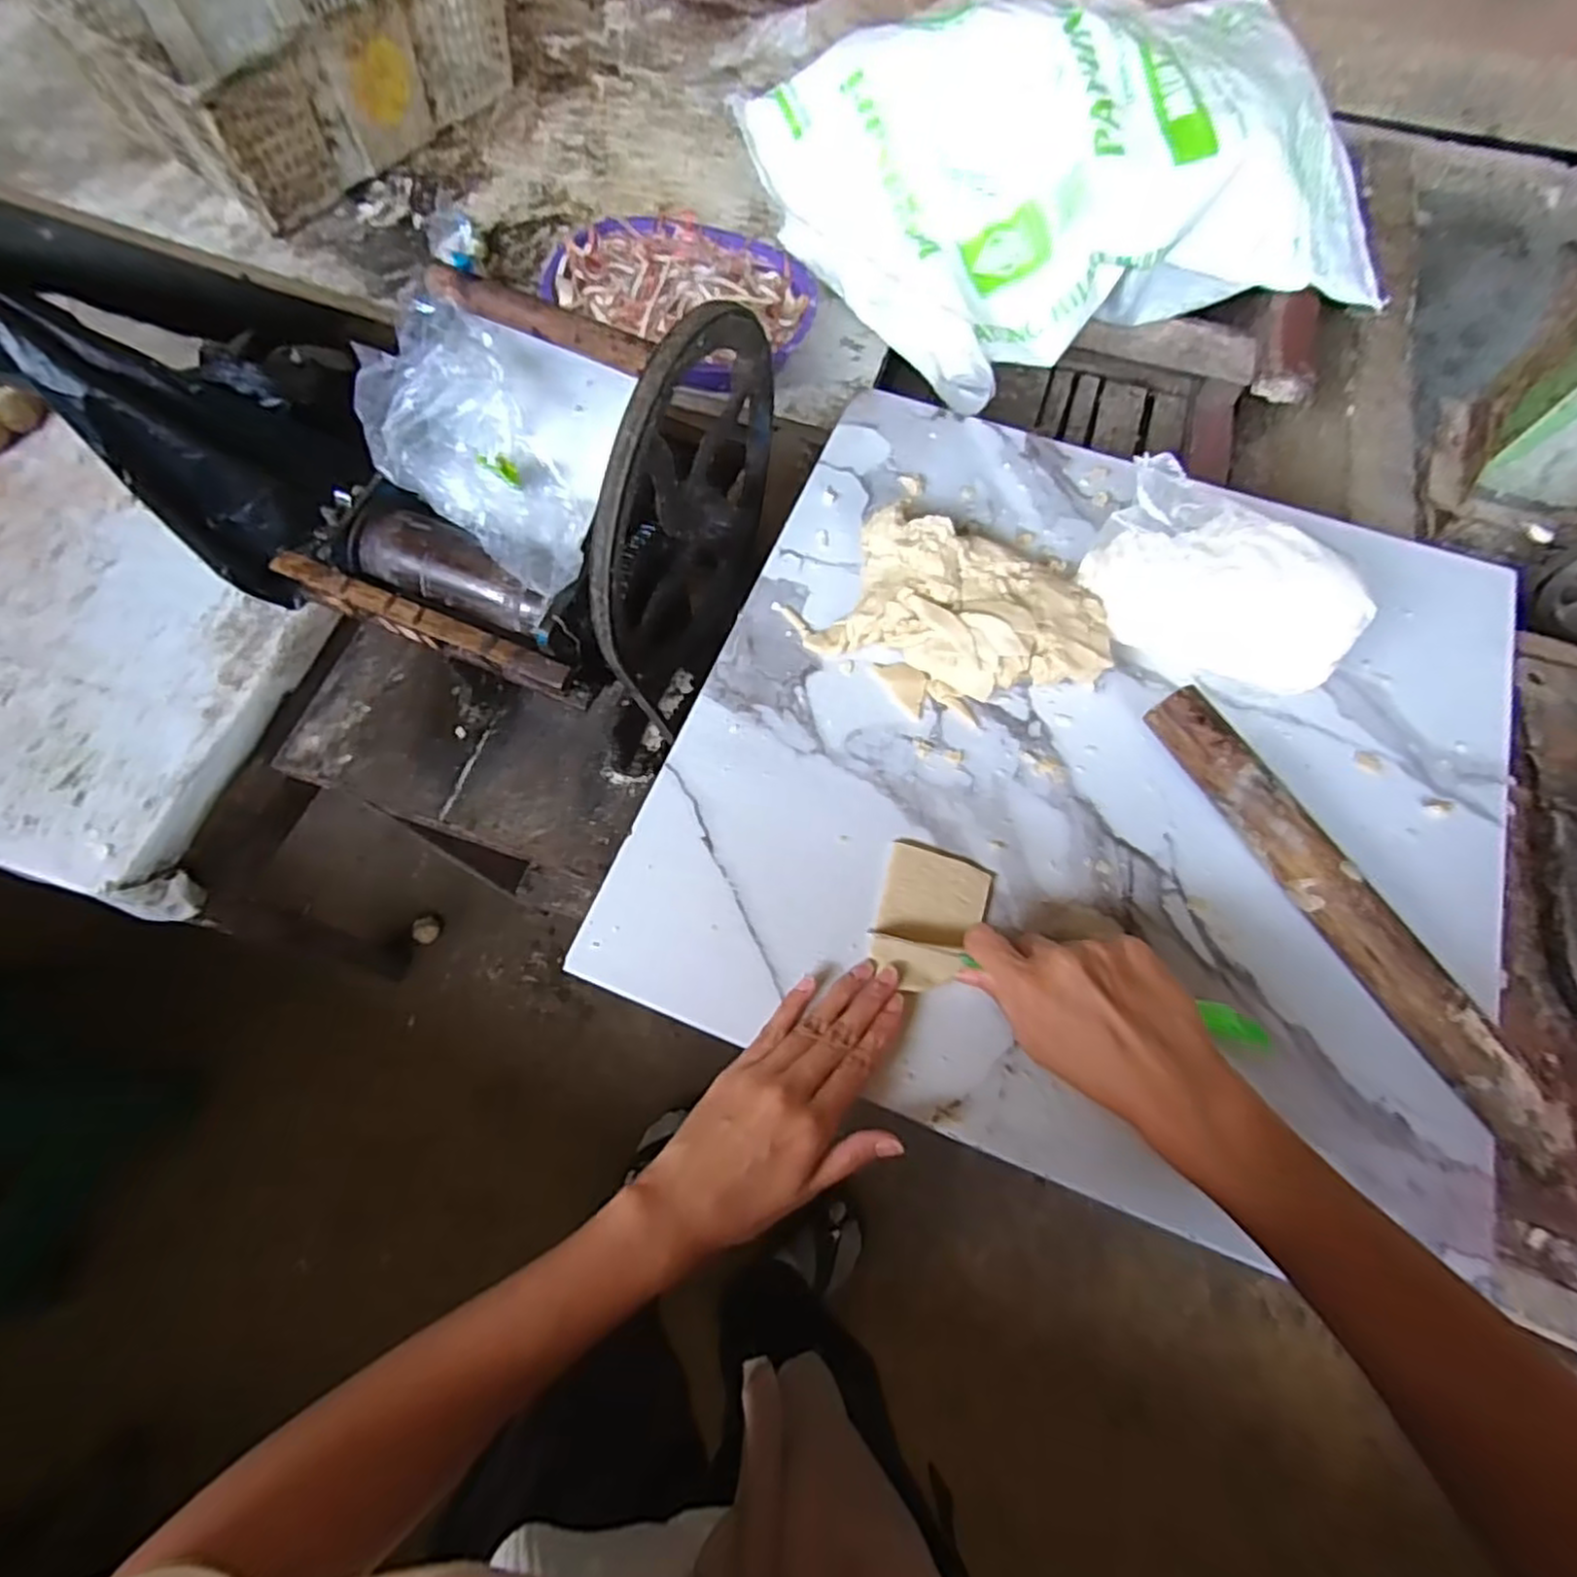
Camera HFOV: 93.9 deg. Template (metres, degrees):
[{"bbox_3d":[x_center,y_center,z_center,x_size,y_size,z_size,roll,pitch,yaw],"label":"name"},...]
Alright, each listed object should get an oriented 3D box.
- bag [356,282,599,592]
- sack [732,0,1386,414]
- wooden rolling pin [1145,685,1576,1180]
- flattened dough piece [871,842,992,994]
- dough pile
[{"bbox_3d":[-0.194,-0.222,0.494,0.129,0.066,0.198,-36,98,-14],"label":"bag"},{"bbox_3d":[0.322,-0.685,0.839,0.653,0.220,0.404,-17,71,-9],"label":"sack"},{"bbox_3d":[0.310,0.066,0.415,0.038,0.037,0.289,-32,74,-13],"label":"wooden rolling pin"},{"bbox_3d":[0.082,0.076,0.427,0.057,0.006,0.079,15,70,3],"label":"flattened dough piece"},{"bbox_3d":[0.109,-0.117,0.481,0.204,0.053,0.129,21,70,5],"label":"dough pile"}]

